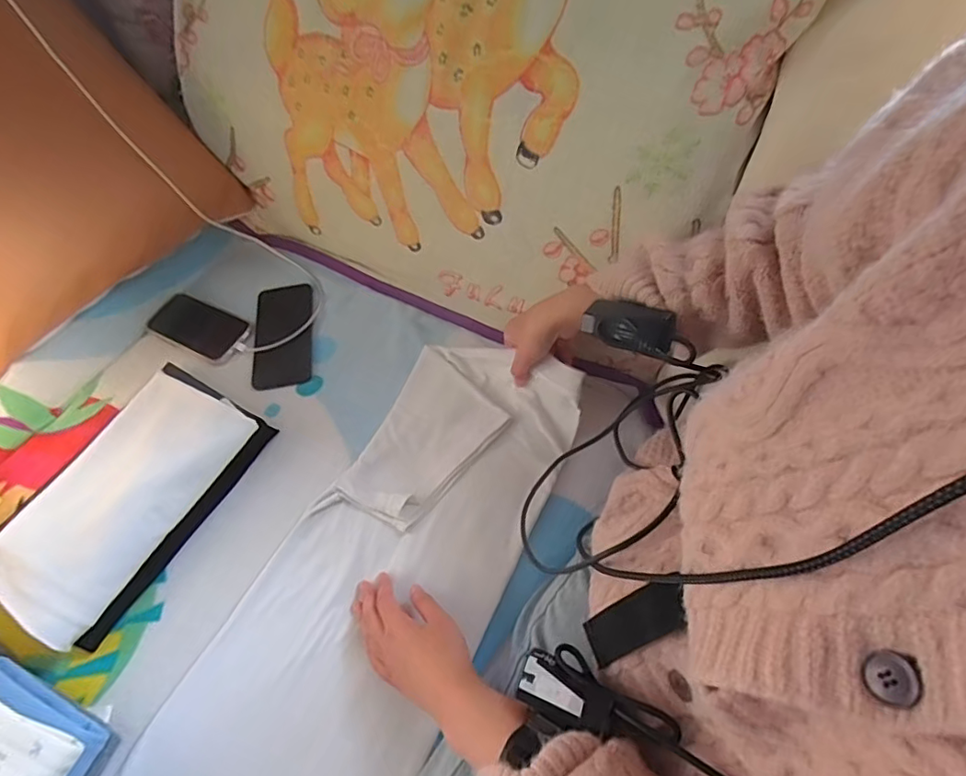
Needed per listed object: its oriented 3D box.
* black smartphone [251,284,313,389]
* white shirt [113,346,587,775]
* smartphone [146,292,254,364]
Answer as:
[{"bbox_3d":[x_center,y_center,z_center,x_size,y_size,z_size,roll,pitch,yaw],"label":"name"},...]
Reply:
[{"bbox_3d":[-0.270,-0.073,0.737,0.076,0.011,0.167,-9,58,0],"label":"black smartphone"},{"bbox_3d":[-0.133,0.220,0.521,0.248,0.050,0.643,23,64,12],"label":"white shirt"},{"bbox_3d":[-0.389,-0.086,0.746,0.153,0.006,0.071,24,63,18],"label":"smartphone"}]

